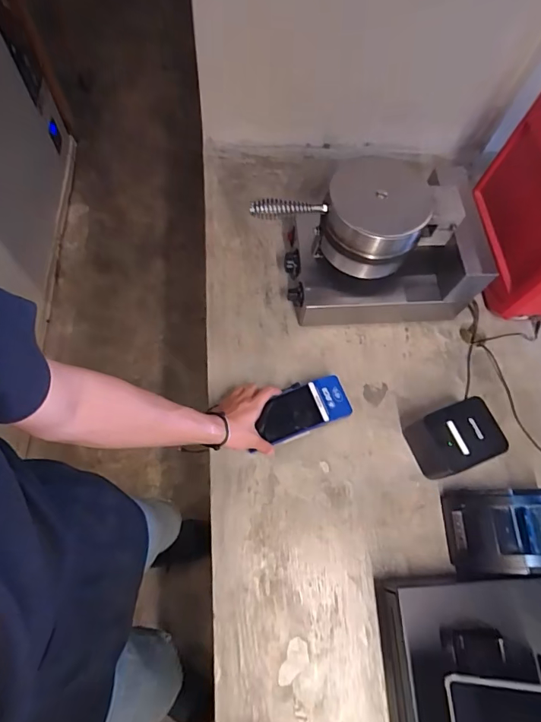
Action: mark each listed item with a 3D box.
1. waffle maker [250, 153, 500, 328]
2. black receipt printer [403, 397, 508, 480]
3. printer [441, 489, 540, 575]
[{"bbox_3d":[0.184,-0.224,0.830,0.401,0.237,0.230,-1,69,-6],"label":"waffle maker"},{"bbox_3d":[0.319,0.140,0.756,0.126,0.109,0.101,-19,72,-12],"label":"black receipt printer"},{"bbox_3d":[0.385,0.277,0.700,0.166,0.104,0.123,3,69,-4],"label":"printer"}]

